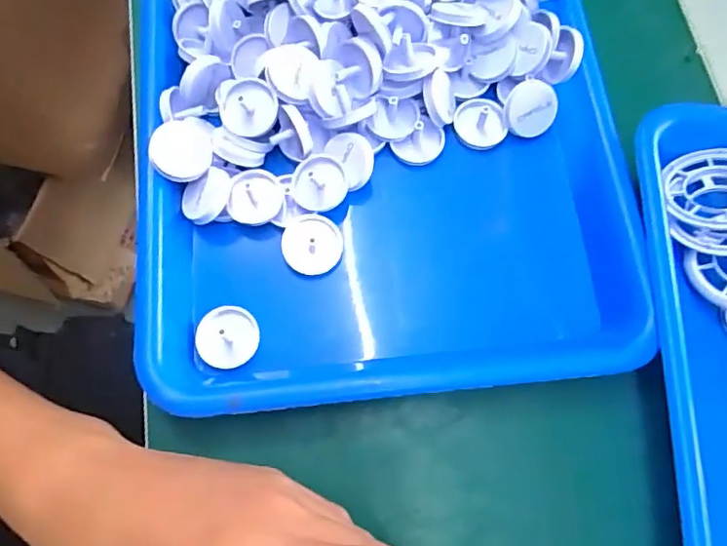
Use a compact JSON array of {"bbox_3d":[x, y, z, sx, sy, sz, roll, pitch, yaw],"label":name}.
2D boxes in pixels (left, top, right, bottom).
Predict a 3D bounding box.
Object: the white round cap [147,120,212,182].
[{"bbox_3d":[-0.095,-0.063,0.297,0.030,0.013,0.032,-12,92,-21],"label":"white round cap"}]

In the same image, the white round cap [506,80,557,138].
[{"bbox_3d":[0.096,-0.093,0.322,0.031,0.010,0.031,1,104,3],"label":"white round cap"}]

